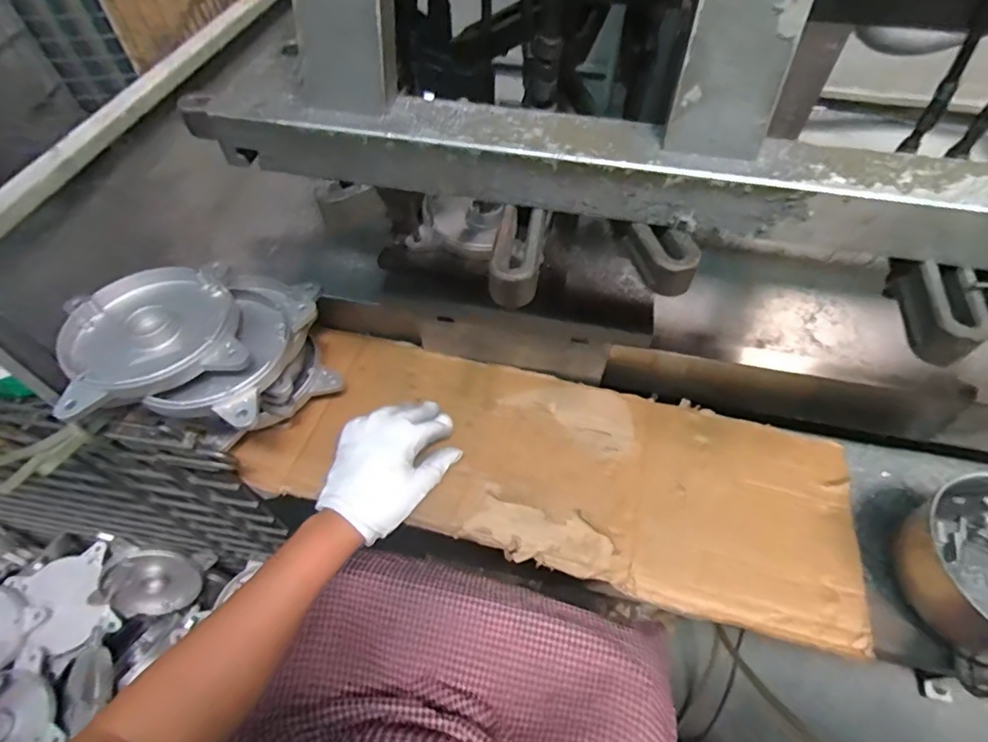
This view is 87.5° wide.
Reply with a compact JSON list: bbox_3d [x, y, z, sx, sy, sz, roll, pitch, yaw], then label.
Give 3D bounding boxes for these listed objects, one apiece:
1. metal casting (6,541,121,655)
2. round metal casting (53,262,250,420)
[{"bbox_3d":[-0.656,0.356,0.794,0.126,0.029,0.138,-24,59,-16],"label":"metal casting"},{"bbox_3d":[-0.302,-0.036,0.456,0.139,0.026,0.139,-22,59,-15],"label":"round metal casting"}]

